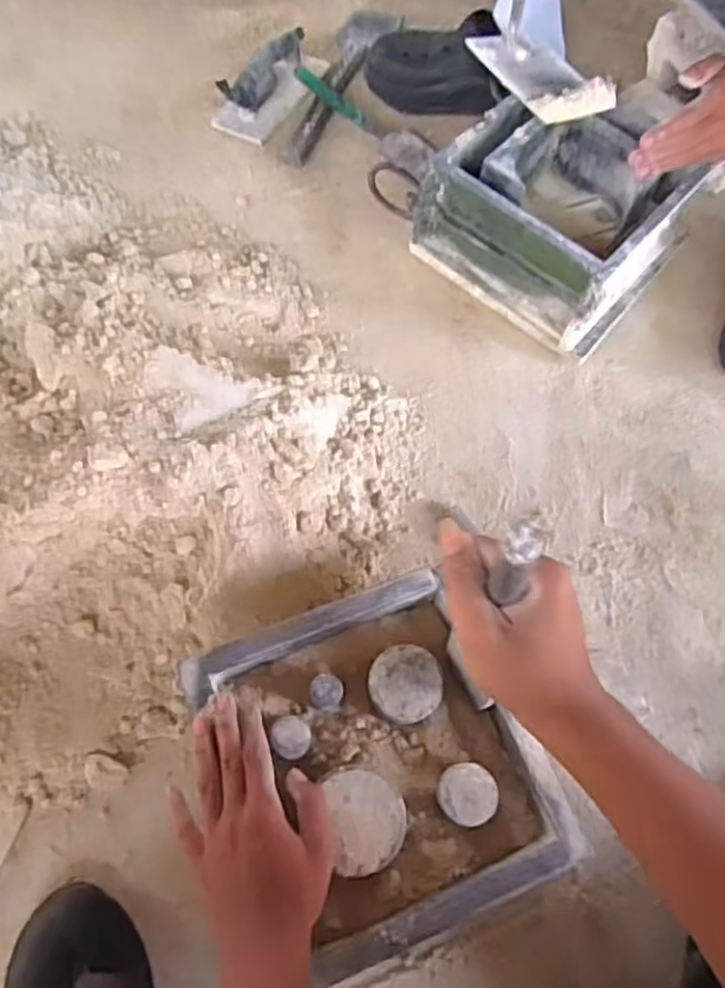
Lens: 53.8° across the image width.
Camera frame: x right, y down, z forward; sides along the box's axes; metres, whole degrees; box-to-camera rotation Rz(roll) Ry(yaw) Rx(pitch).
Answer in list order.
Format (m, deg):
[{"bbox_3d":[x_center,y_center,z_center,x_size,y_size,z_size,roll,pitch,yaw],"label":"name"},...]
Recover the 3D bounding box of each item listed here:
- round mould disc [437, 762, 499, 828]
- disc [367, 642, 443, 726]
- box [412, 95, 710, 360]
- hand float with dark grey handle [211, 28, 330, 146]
[{"bbox_3d":[0.078,0.227,0.541,0.042,0.031,0.042,2,64,-4],"label":"round mould disc"},{"bbox_3d":[0.035,0.153,0.576,0.058,0.029,0.057,2,64,-4],"label":"disc"},{"bbox_3d":[0.218,-0.315,0.809,0.242,0.143,0.217,40,71,12],"label":"box"},{"bbox_3d":[-0.122,-0.552,0.958,0.086,0.066,0.174,37,82,13],"label":"hand float with dark grey handle"}]

